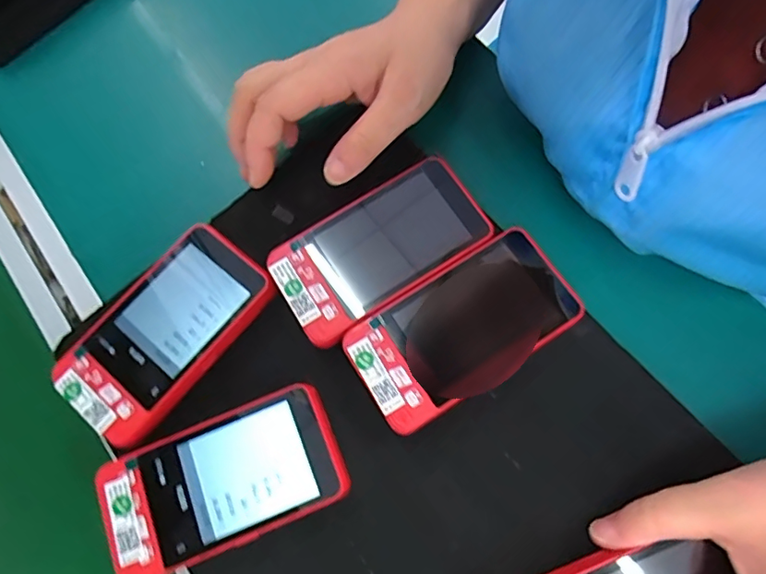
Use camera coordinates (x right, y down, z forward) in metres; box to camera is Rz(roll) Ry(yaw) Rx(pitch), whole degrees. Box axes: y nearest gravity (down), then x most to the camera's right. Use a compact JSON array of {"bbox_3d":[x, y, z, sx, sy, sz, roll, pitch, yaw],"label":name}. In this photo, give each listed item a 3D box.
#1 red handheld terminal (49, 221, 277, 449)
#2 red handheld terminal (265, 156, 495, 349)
[{"bbox_3d":[-0.120,0.024,0.291,0.064,0.019,0.118,39,80,15],"label":"red handheld terminal"},{"bbox_3d":[-0.001,-0.022,0.298,0.120,0.026,0.060,-34,73,-5],"label":"red handheld terminal"}]

